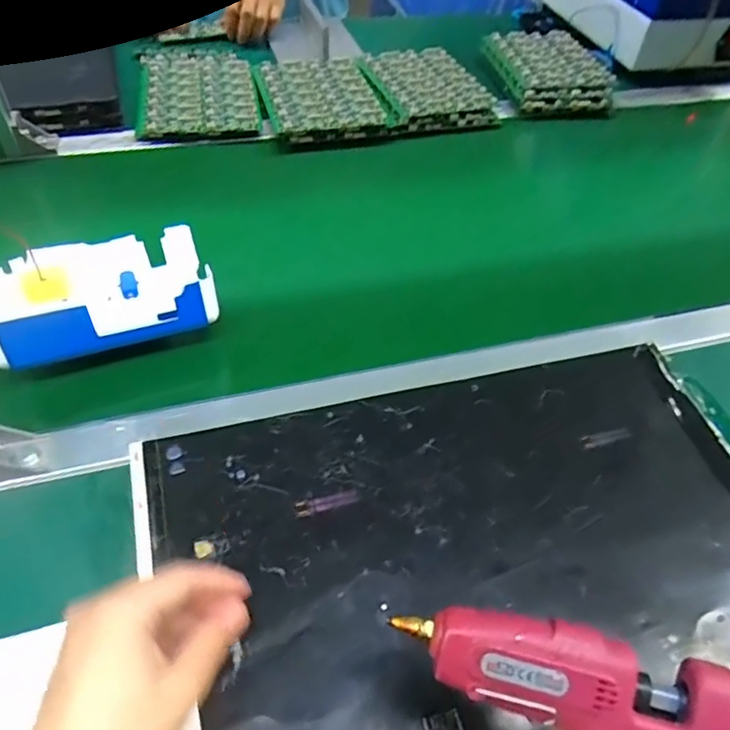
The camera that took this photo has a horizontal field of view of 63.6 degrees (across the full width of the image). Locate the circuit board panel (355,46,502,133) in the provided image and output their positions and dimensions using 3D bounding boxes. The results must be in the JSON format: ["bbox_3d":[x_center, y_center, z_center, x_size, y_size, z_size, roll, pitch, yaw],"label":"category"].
[{"bbox_3d":[0.087,-0.407,0.861,0.165,0.027,0.197,-10,53,-14],"label":"circuit board panel"}]

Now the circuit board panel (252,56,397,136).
[{"bbox_3d":[-0.062,-0.380,0.813,0.159,0.007,0.186,-12,53,-15],"label":"circuit board panel"}]

